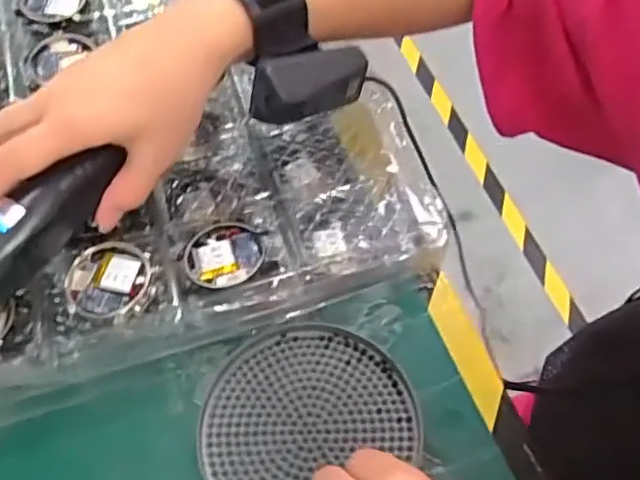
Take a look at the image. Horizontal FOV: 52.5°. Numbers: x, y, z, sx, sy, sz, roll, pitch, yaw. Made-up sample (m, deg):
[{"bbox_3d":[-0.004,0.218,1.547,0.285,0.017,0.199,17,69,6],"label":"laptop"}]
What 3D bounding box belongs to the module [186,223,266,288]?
[{"bbox_3d":[-0.053,0.009,0.365,0.042,0.012,0.042,12,63,5],"label":"module"}]

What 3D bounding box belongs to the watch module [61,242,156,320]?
[{"bbox_3d":[-0.114,0.023,0.356,0.046,0.012,0.044,8,63,3],"label":"watch module"}]

